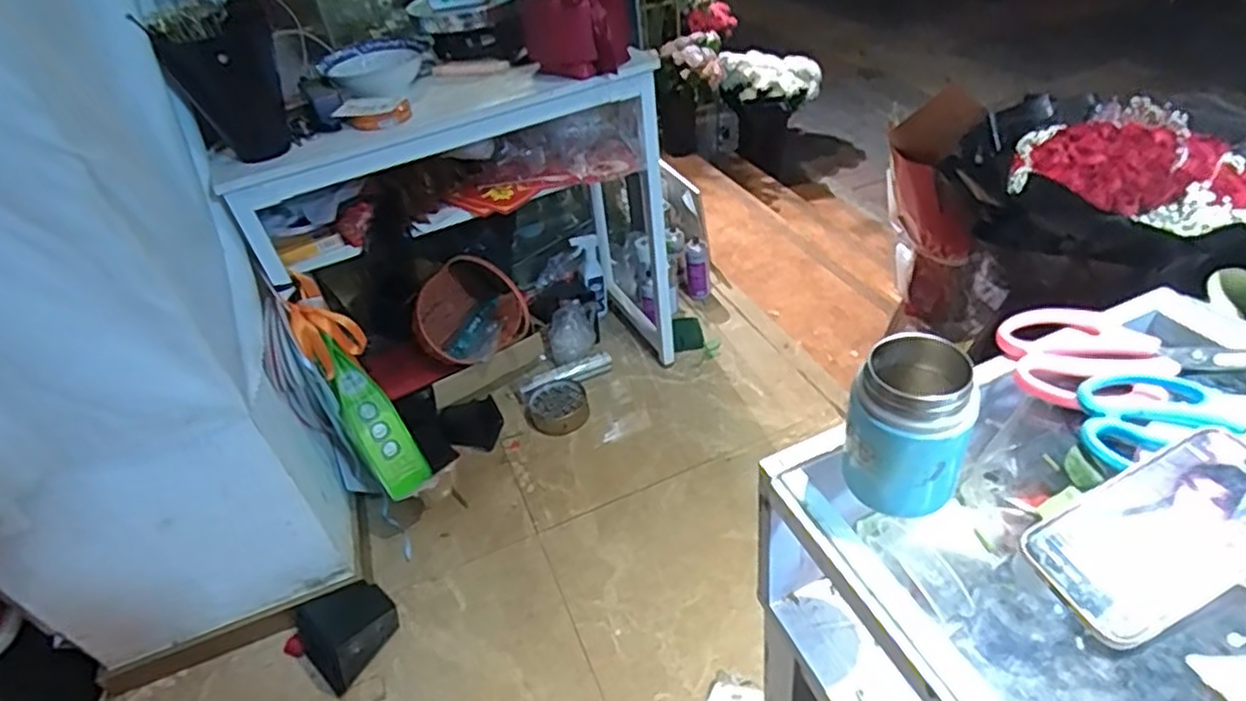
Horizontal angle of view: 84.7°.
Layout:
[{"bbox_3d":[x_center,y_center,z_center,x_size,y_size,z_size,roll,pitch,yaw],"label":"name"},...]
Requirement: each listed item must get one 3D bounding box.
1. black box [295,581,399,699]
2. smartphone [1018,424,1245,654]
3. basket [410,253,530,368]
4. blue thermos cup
[{"bbox_3d":[-0.489,0.492,1.218,0.129,0.075,0.154,28,51,35],"label":"black box"},{"bbox_3d":[0.308,0.100,0.386,0.149,0.015,0.074,-30,43,-5],"label":"smartphone"},{"bbox_3d":[-0.356,-0.091,1.593,0.260,0.227,0.151,-15,41,-10],"label":"basket"},{"bbox_3d":[0.176,0.051,0.428,0.069,0.103,0.064,5,42,16],"label":"blue thermos cup"}]

